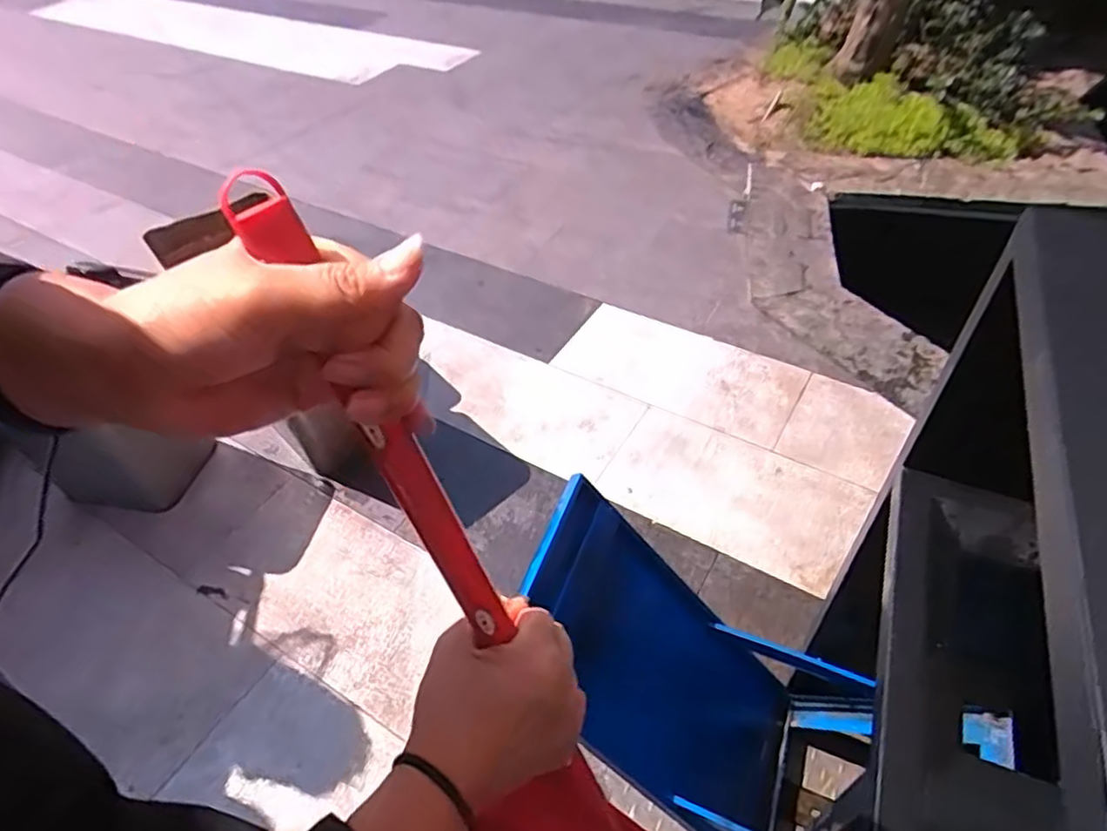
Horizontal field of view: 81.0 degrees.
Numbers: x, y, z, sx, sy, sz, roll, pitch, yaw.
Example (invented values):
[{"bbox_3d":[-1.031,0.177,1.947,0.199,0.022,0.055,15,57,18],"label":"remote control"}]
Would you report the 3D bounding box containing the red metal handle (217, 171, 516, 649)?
[{"bbox_3d":[-0.071,0.016,0.292,0.021,0.247,0.016,-39,32,-29],"label":"red metal handle"}]

